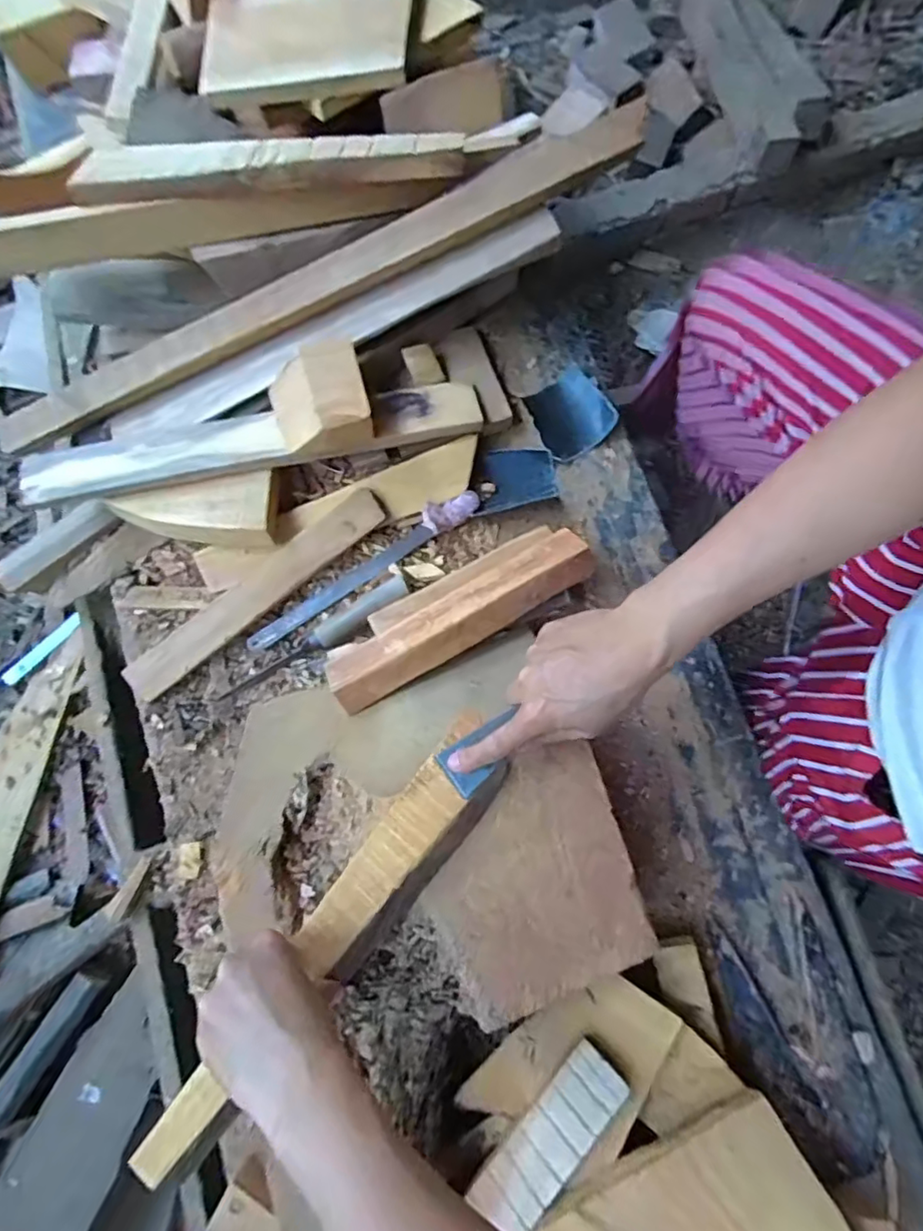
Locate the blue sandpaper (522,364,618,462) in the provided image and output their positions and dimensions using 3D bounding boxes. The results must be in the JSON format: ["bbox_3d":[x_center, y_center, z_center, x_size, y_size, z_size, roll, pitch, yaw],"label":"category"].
[{"bbox_3d":[0.129,-0.247,0.718,0.098,0.036,0.107,-31,78,-6],"label":"blue sandpaper"}]

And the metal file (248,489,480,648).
[{"bbox_3d":[-0.108,-0.051,0.669,0.301,0.040,0.034,-35,78,-7],"label":"metal file"}]

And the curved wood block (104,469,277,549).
[{"bbox_3d":[-0.287,-0.104,0.651,0.171,0.044,0.080,-14,76,-2],"label":"curved wood block"}]

